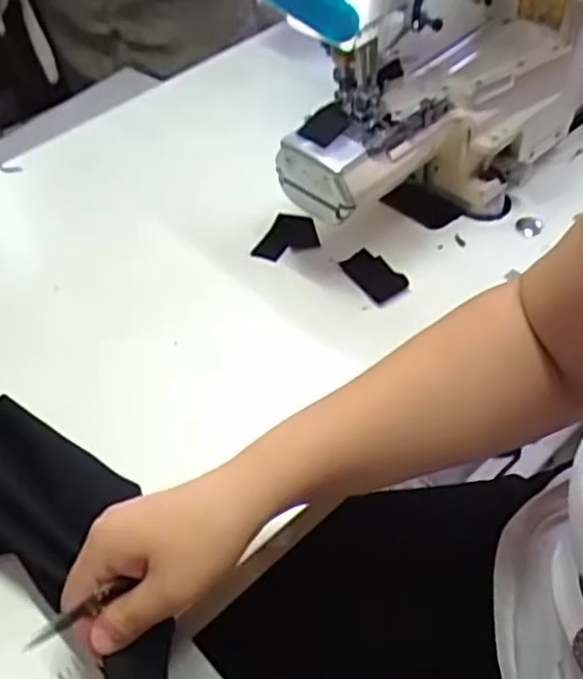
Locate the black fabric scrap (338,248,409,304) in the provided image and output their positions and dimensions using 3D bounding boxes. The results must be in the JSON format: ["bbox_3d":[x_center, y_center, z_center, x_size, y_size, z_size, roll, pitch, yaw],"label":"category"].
[{"bbox_3d":[0.071,-0.056,0.595,0.036,0.009,0.068,-24,39,-11],"label":"black fabric scrap"}]

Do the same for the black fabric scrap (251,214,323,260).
[{"bbox_3d":[-0.007,-0.096,0.634,0.060,0.010,0.047,-16,55,-9],"label":"black fabric scrap"}]

